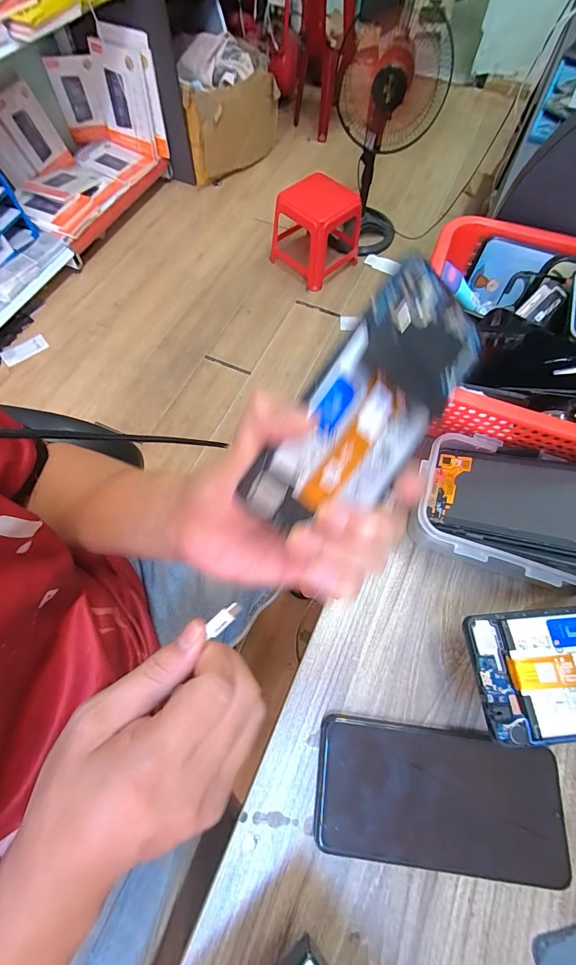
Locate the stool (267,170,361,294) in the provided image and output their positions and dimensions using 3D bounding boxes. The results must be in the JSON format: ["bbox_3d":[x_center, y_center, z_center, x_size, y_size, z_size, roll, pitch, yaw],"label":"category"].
[{"bbox_3d":[0.101,-0.966,1.411,0.294,0.274,0.294,40,72,15],"label":"stool"}]

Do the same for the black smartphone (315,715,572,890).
[{"bbox_3d":[0.101,0.211,0.246,0.160,0.014,0.075,7,67,2],"label":"black smartphone"}]

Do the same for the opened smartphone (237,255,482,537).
[{"bbox_3d":[0.047,-0.039,0.200,0.070,0.007,0.159,37,85,-20],"label":"opened smartphone"}]

